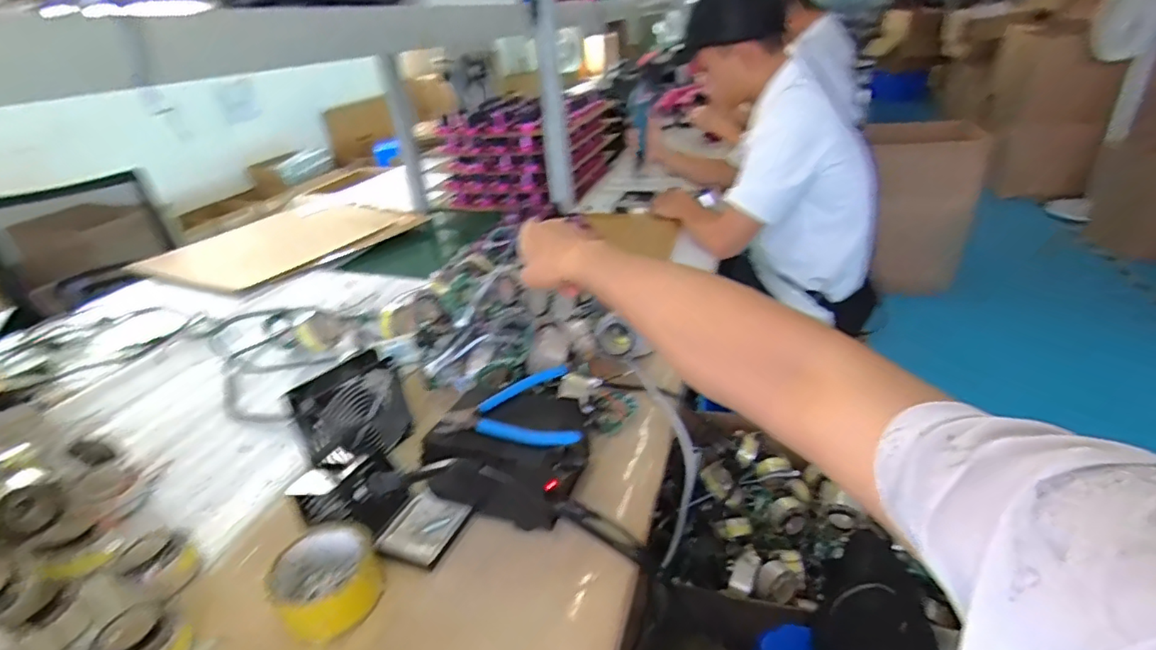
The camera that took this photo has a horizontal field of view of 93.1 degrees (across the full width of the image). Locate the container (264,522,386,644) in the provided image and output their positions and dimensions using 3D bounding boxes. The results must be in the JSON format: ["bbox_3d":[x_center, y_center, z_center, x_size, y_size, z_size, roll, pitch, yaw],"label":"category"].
[{"bbox_3d":[-0.223,0.226,0.485,0.089,0.042,0.086,-4,29,2],"label":"container"}]

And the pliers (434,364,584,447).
[{"bbox_3d":[-0.073,0.092,0.571,0.136,0.019,0.126,-8,29,-3],"label":"pliers"}]

